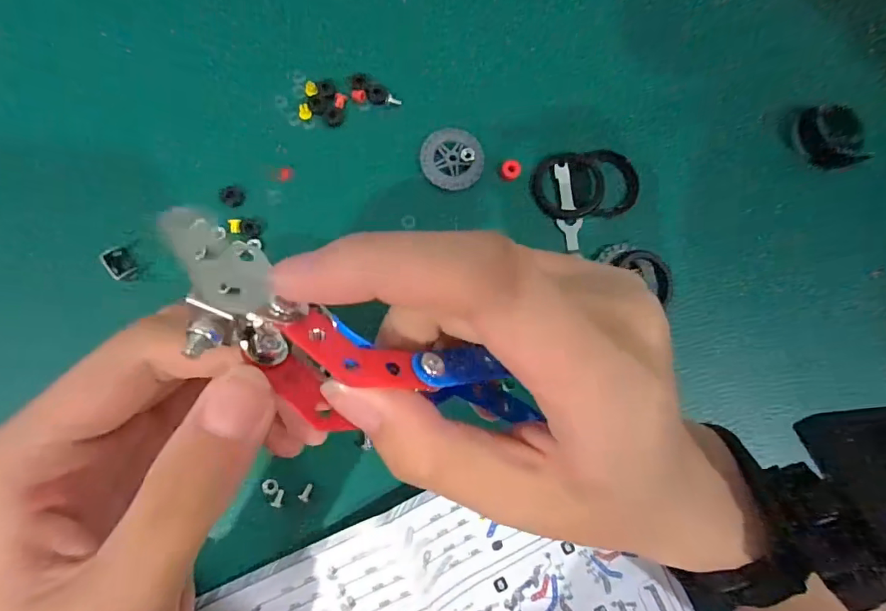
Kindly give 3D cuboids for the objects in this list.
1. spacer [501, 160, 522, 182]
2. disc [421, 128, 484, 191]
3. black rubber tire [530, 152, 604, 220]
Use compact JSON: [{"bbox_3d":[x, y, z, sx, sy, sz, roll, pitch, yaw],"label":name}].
[{"bbox_3d":[0.037,-0.072,0.251,0.010,0.005,0.010,1,84,-6],"label":"spacer"},{"bbox_3d":[0.005,-0.078,0.248,0.032,0.005,0.032,1,84,-6],"label":"disc"},{"bbox_3d":[0.068,-0.065,0.252,0.039,0.004,0.036,-7,85,-7],"label":"black rubber tire"}]

